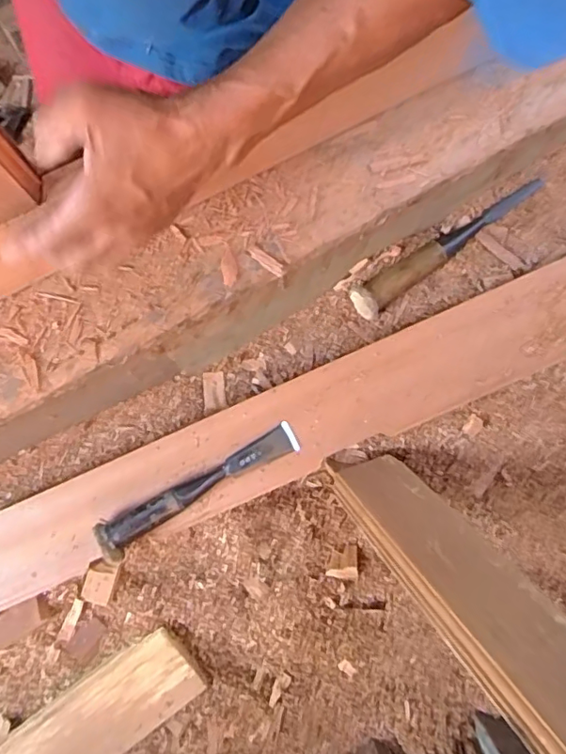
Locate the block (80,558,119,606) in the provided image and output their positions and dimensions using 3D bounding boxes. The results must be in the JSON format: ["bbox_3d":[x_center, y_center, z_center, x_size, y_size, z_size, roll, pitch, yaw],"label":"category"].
[{"bbox_3d":[-0.219,0.243,0.663,0.035,0.016,0.050,18,76,4],"label":"block"}]

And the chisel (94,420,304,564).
[{"bbox_3d":[-0.093,0.126,0.623,0.243,0.028,0.041,-29,77,-8],"label":"chisel"}]

